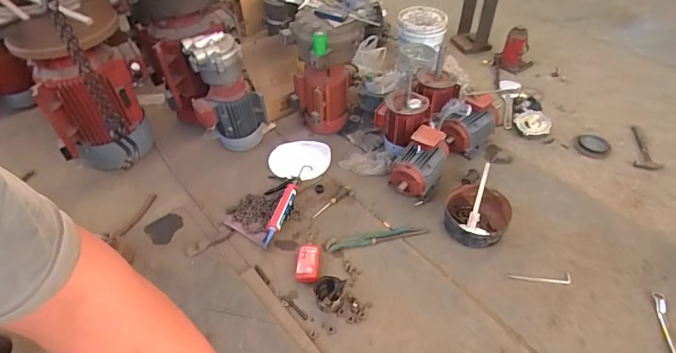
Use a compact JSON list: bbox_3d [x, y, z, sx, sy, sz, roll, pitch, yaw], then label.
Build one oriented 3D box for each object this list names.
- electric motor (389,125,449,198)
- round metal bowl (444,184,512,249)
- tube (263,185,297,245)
[{"bbox_3d":[0.345,-0.074,1.806,0.177,0.199,0.290,24,51,25],"label":"electric motor"},{"bbox_3d":[0.551,0.156,1.680,0.248,0.094,0.270,-2,45,2],"label":"round metal bowl"},{"bbox_3d":[-0.232,0.147,1.734,0.063,0.062,0.290,9,46,13],"label":"tube"}]

